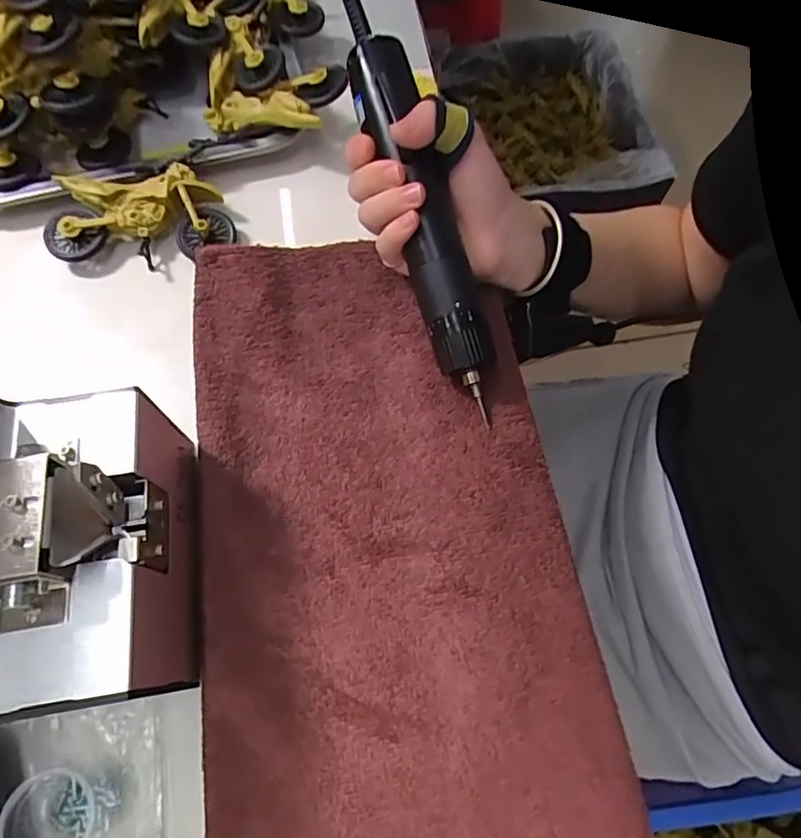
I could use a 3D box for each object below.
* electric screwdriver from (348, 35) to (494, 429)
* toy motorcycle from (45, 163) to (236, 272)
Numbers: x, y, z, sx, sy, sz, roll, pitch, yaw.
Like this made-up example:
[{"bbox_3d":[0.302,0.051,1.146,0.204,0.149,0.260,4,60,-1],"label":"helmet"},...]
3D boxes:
[{"bbox_3d":[0.014,-0.115,0.311,0.035,0.024,0.218,-15,86,-5],"label":"electric screwdriver"},{"bbox_3d":[-0.173,-0.137,0.368,0.115,0.031,0.059,-4,67,-2],"label":"toy motorcycle"}]

